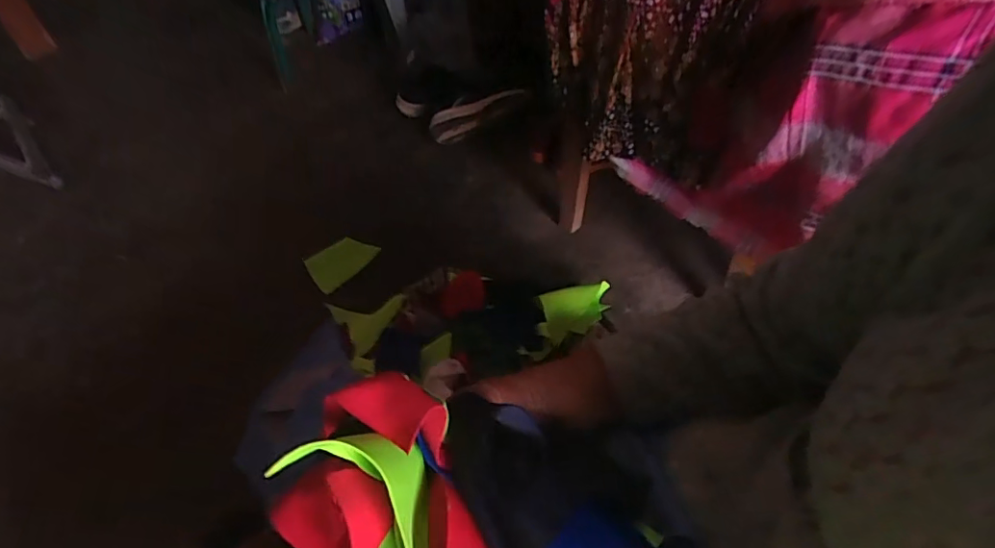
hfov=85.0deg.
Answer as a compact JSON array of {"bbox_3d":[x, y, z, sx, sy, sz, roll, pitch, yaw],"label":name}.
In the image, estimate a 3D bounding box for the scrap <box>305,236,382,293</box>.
[{"bbox_3d":[-0.326,-0.032,1.130,0.136,0.013,0.083,-42,88,-21],"label":"scrap"}]

